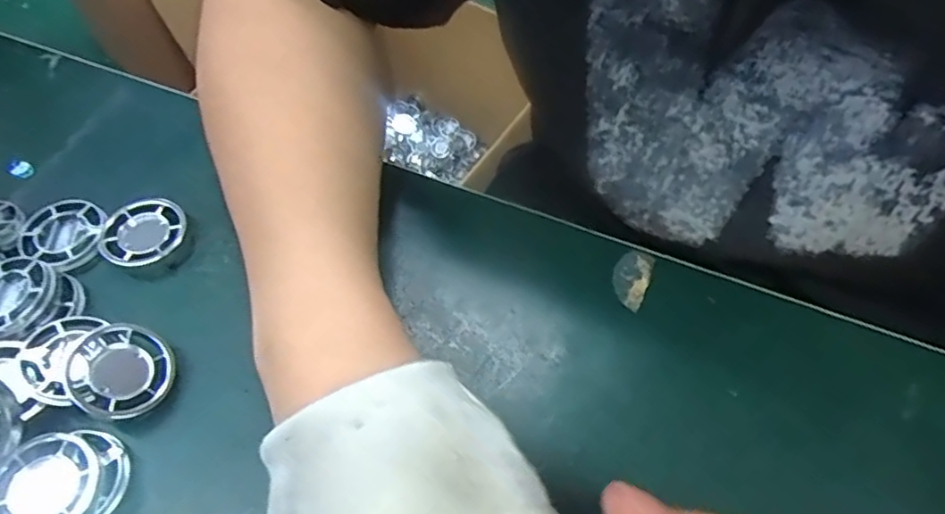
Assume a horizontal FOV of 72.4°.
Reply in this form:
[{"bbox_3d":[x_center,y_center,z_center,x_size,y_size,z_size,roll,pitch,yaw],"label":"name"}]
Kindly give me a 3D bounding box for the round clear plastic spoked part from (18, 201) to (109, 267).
[{"bbox_3d":[-0.194,-0.012,0.308,0.038,0.007,0.036,-1,57,1],"label":"round clear plastic spoked part"}]

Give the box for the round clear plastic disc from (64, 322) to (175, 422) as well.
[{"bbox_3d":[-0.142,0.047,0.262,0.039,0.008,0.038,9,61,-16],"label":"round clear plastic disc"}]

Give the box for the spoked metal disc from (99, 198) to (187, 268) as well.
[{"bbox_3d":[-0.155,-0.010,0.307,0.039,0.012,0.039,-1,58,2],"label":"spoked metal disc"}]

